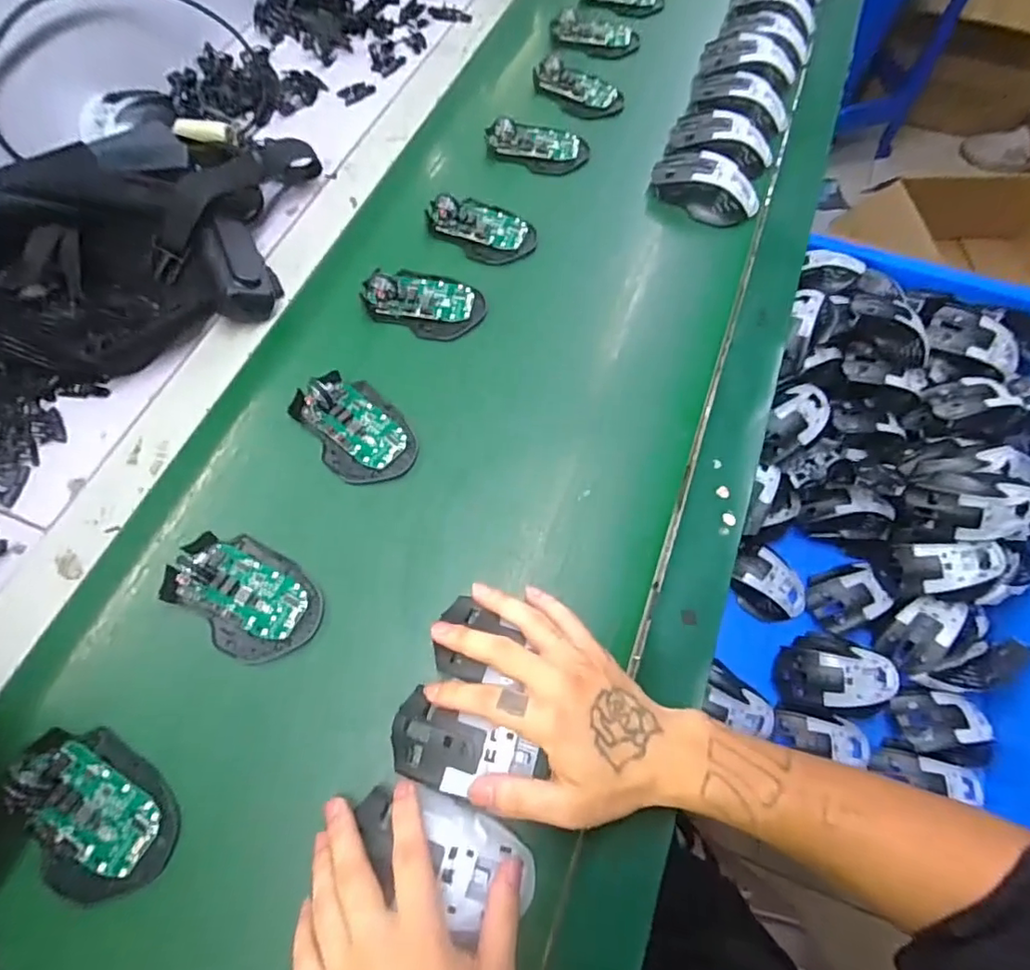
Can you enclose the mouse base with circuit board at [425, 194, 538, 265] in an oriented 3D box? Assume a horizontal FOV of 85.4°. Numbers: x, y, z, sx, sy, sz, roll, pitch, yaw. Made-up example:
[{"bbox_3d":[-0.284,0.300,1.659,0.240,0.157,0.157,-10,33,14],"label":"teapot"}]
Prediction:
[{"bbox_3d":[-0.034,-0.266,0.568,0.107,0.022,0.068,27,68,10],"label":"mouse base with circuit board"}]

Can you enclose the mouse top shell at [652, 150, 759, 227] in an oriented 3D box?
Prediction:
[{"bbox_3d":[0.203,-0.318,0.594,0.113,0.034,0.060,31,68,11],"label":"mouse top shell"}]

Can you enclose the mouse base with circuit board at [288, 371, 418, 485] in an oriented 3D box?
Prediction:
[{"bbox_3d":[-0.134,-0.049,0.469,0.071,0.025,0.108,-39,73,-17],"label":"mouse base with circuit board"}]

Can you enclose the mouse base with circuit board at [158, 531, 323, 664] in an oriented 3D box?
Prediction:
[{"bbox_3d":[-0.198,0.080,0.410,0.113,0.027,0.073,31,68,11],"label":"mouse base with circuit board"}]

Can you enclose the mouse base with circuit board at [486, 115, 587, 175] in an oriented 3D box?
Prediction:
[{"bbox_3d":[0.026,-0.384,0.624,0.113,0.026,0.054,9,66,2],"label":"mouse base with circuit board"}]

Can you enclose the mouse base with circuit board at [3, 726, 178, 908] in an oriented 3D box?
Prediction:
[{"bbox_3d":[-0.265,0.205,0.346,0.109,0.026,0.072,31,68,11],"label":"mouse base with circuit board"}]

